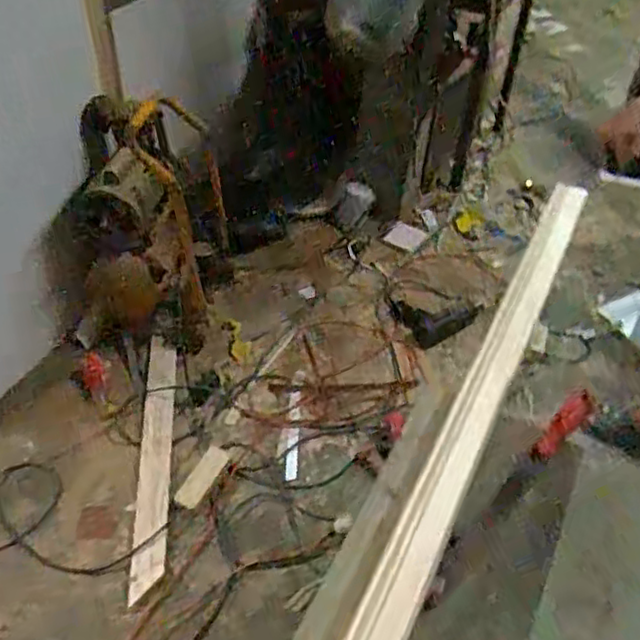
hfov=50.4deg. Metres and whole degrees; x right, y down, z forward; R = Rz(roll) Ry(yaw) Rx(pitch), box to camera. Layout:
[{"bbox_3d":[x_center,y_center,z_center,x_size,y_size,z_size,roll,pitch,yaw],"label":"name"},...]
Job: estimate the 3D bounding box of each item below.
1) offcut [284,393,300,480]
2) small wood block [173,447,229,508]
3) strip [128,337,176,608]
[{"bbox_3d":[-0.071,0.292,1.767,0.035,0.012,0.277,2,43,-3],"label":"offcut"},{"bbox_3d":[-0.286,0.383,1.659,0.056,0.020,0.167,21,46,18],"label":"small wood block"},{"bbox_3d":[-0.410,0.316,1.694,0.077,0.036,0.754,-2,44,-7],"label":"strip"}]

